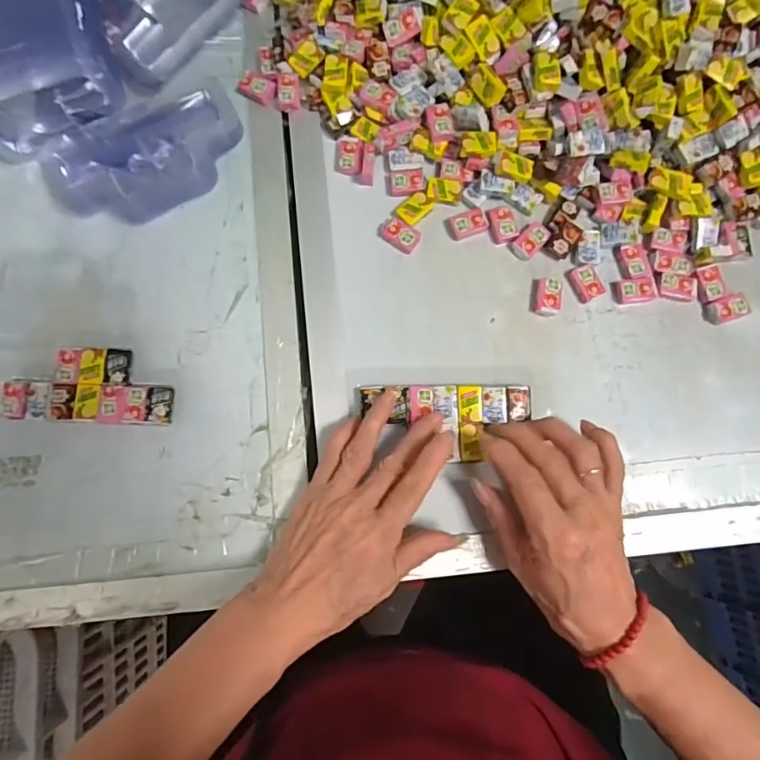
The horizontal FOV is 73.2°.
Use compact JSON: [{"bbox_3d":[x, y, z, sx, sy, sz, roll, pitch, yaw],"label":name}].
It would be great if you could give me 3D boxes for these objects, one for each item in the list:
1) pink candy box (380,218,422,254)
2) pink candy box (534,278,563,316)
[{"bbox_3d":[0.014,-0.107,0.378,0.029,0.009,0.019,31,82,5],"label":"pink candy box"},{"bbox_3d":[0.122,-0.061,0.370,0.018,0.009,0.027,8,81,2],"label":"pink candy box"}]

